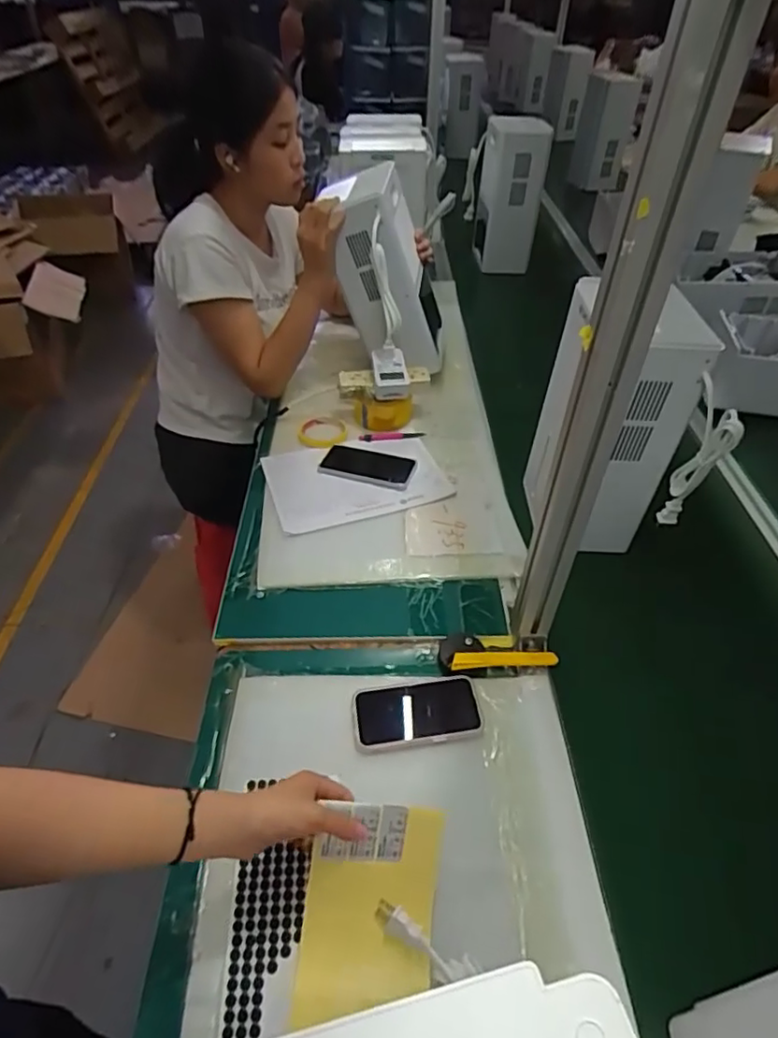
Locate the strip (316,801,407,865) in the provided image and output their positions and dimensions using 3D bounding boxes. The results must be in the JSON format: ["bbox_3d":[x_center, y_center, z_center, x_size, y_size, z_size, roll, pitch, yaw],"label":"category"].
[{"bbox_3d":[-0.025,0.294,0.548,0.082,0.055,0.007,2,1,-6],"label":"strip"}]

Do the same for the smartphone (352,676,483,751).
[{"bbox_3d":[0.033,0.229,0.705,0.149,0.013,0.077,-6,46,-6],"label":"smartphone"}]

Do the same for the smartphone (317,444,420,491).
[{"bbox_3d":[-0.038,-0.093,1.037,0.164,0.008,0.078,14,47,14],"label":"smartphone"}]

